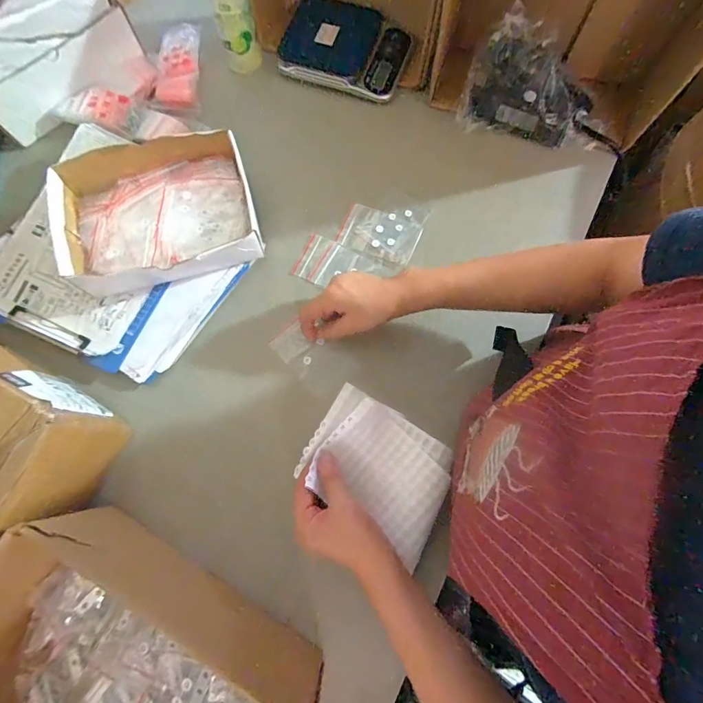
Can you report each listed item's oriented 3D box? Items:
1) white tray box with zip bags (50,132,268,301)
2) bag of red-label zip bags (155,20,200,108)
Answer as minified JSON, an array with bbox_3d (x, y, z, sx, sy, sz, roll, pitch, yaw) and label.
[{"bbox_3d":[-0.256,-0.189,0.515,0.242,0.070,0.194,-19,75,-3],"label":"white tray box with zip bags"},{"bbox_3d":[-0.280,-0.470,0.620,0.073,0.016,0.175,-8,75,0],"label":"bag of red-label zip bags"}]

